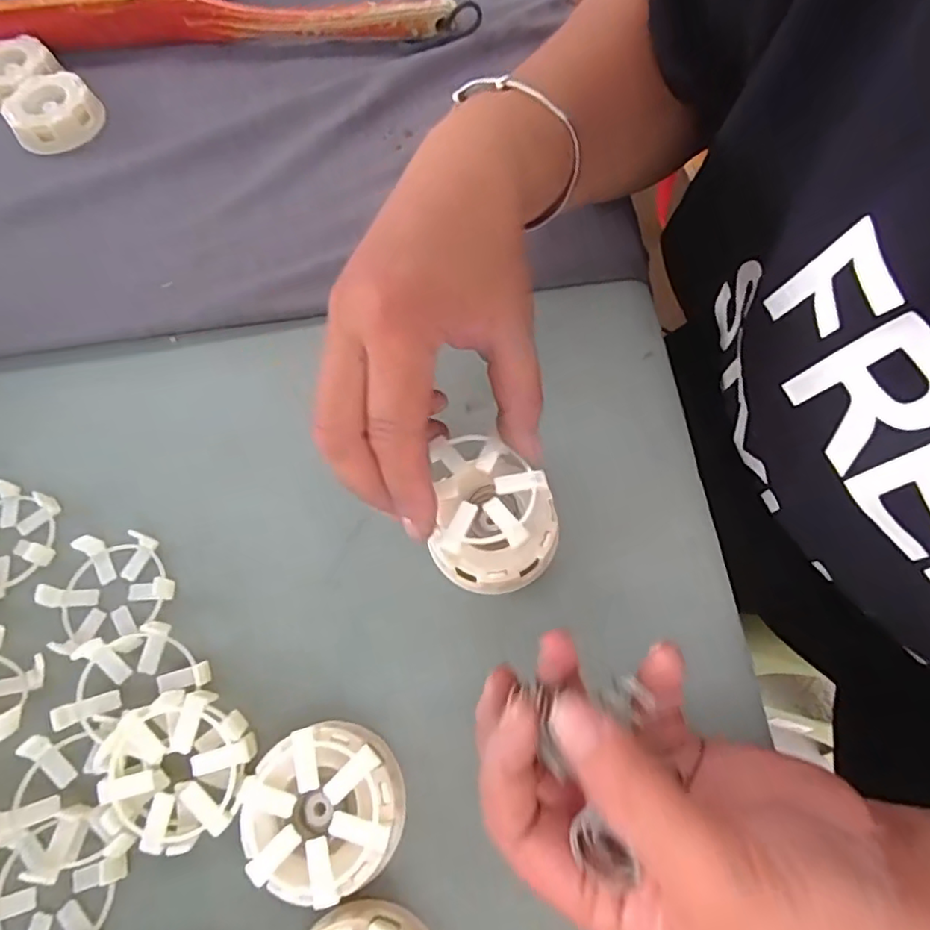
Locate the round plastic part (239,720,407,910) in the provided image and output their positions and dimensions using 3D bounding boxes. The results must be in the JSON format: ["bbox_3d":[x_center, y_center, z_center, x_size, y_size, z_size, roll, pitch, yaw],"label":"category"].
[{"bbox_3d":[-0.056,0.140,0.240,0.061,0.030,0.059,-1,68,2],"label":"round plastic part"}]

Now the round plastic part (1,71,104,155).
[{"bbox_3d":[-0.297,-0.257,0.421,0.060,0.019,0.060,-31,70,-10],"label":"round plastic part"}]

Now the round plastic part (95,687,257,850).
[{"bbox_3d":[-0.119,0.127,0.246,0.054,0.027,0.058,-1,68,2],"label":"round plastic part"}]

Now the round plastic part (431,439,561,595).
[{"bbox_3d":[0.012,0.020,0.268,0.053,0.040,0.058,4,68,4],"label":"round plastic part"}]

